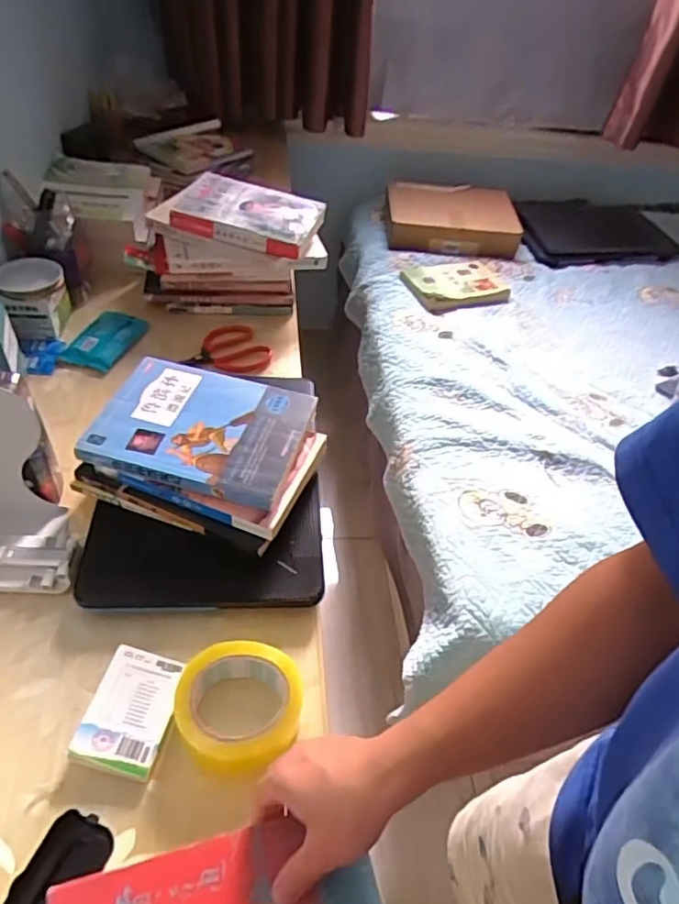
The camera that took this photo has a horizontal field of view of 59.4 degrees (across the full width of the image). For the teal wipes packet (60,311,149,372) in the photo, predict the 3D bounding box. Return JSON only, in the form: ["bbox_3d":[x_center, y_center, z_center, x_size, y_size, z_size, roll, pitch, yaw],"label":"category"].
[{"bbox_3d":[-0.358,-0.174,0.906,0.084,0.021,0.119,13,46,5],"label":"teal wipes packet"}]

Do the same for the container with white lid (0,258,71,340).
[{"bbox_3d":[-0.461,-0.229,0.901,0.100,0.092,0.084,-17,51,-22],"label":"container with white lid"}]

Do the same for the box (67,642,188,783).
[{"bbox_3d":[-0.187,0.232,0.540,0.074,0.017,0.101,13,46,5],"label":"box"}]

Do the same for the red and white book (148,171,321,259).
[{"bbox_3d":[-0.163,-0.384,0.959,0.256,0.044,0.145,17,47,8],"label":"red and white book"}]

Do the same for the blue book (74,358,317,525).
[{"bbox_3d":[-0.157,-0.027,0.682,0.222,0.029,0.173,15,46,7],"label":"blue book"}]

